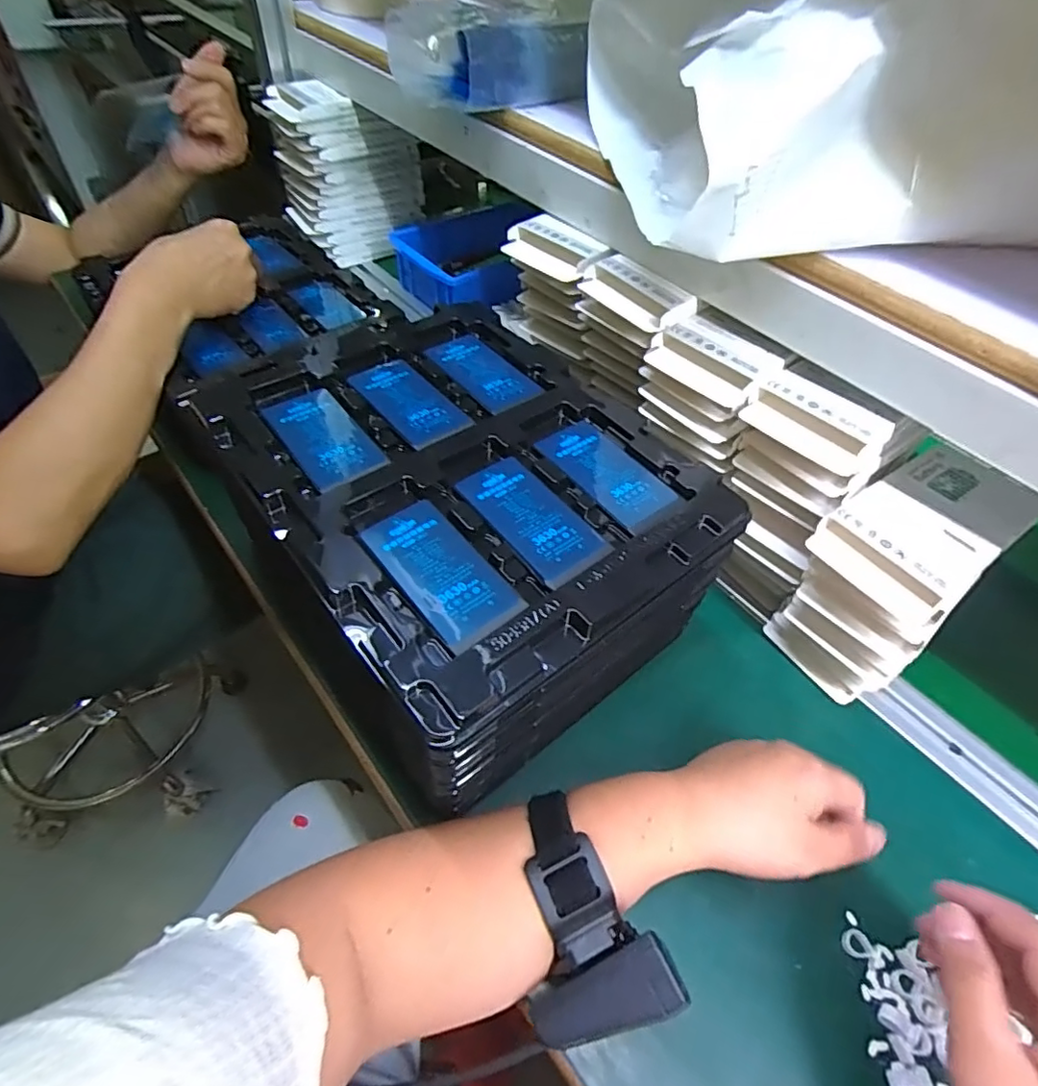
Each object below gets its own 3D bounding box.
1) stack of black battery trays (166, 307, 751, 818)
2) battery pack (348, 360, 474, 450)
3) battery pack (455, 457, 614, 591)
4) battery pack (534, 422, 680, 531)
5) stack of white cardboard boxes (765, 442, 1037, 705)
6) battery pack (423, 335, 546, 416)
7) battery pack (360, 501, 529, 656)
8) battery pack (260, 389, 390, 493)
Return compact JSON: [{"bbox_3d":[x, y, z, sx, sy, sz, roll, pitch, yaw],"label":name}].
[{"bbox_3d":[-0.042,-0.006,0.391,0.224,0.156,0.279,-33,61,-27],"label":"stack of black battery trays"},{"bbox_3d":[-0.073,-0.094,0.367,0.044,0.004,0.091,-31,61,-26],"label":"battery pack"},{"bbox_3d":[0.006,-0.015,0.311,0.044,0.004,0.090,-29,60,-25],"label":"battery pack"},{"bbox_3d":[0.052,-0.043,0.337,0.042,0.004,0.087,-28,59,-24],"label":"battery pack"},{"bbox_3d":[0.261,0.023,0.403,0.144,0.124,0.091,-33,61,-27],"label":"stack of white cardboard boxes"},{"bbox_3d":[-0.027,-0.117,0.390,0.044,0.005,0.089,-28,60,-25],"label":"battery pack"},{"bbox_3d":[-0.038,0.013,0.284,0.043,0.004,0.088,-30,60,-26],"label":"battery pack"},{"bbox_3d":[-0.117,-0.065,0.341,0.043,0.004,0.089,-29,60,-25],"label":"battery pack"}]

